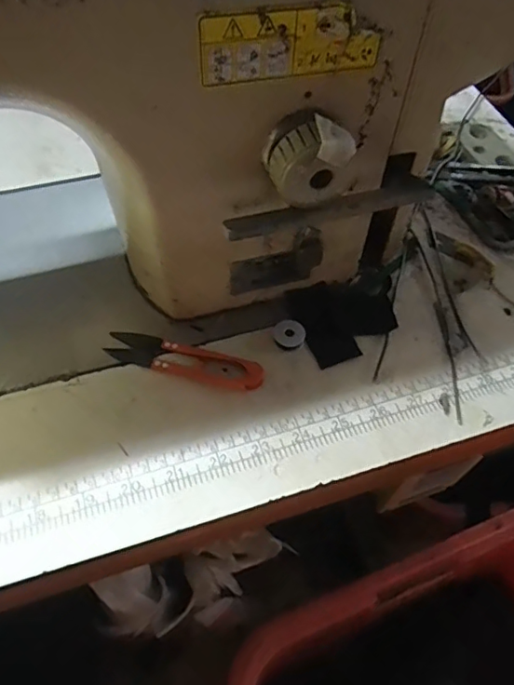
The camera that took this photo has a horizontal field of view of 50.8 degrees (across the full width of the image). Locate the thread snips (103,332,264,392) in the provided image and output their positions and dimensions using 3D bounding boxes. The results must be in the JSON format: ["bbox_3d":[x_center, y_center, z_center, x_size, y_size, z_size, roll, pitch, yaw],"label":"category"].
[{"bbox_3d":[-0.045,0.010,0.336,0.100,0.013,0.024,13,56,6],"label":"thread snips"}]

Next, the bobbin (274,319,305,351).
[{"bbox_3d":[0.021,-0.005,0.347,0.018,0.009,0.019,1,55,-2],"label":"bobbin"}]

